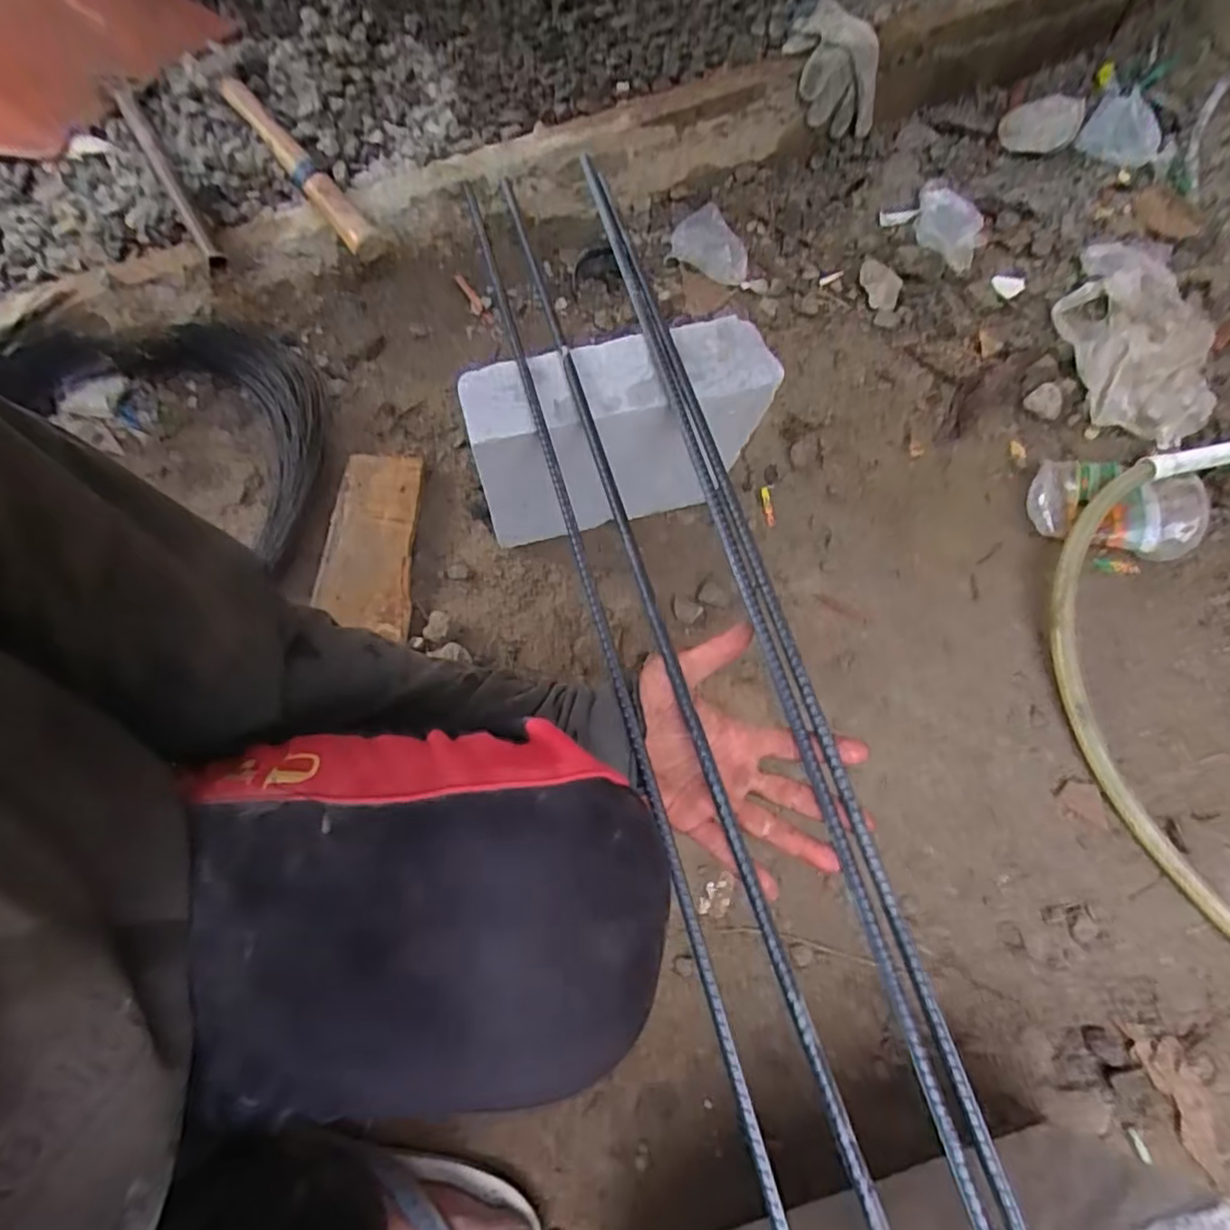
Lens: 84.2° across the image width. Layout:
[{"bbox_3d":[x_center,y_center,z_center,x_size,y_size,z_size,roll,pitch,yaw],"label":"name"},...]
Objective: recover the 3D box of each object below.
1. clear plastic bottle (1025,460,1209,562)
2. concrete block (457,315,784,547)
[{"bbox_3d":[0.533,-0.113,0.731,0.159,0.052,0.099,11,70,4],"label":"clear plastic bottle"},{"bbox_3d":[0.001,-0.156,0.651,0.263,0.213,0.082,-15,70,-5],"label":"concrete block"}]

